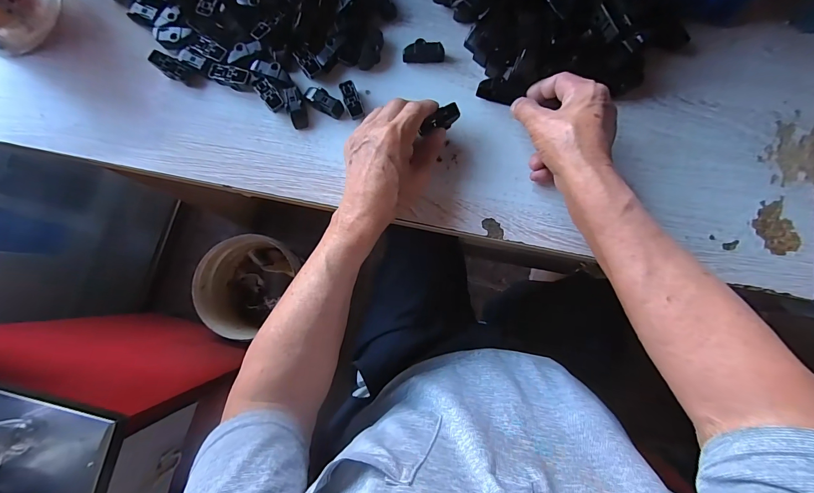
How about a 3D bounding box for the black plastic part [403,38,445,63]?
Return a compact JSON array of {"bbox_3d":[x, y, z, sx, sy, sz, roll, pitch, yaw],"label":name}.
[{"bbox_3d":[0.019,-0.220,0.405,0.046,0.019,0.015,4,83,1],"label":"black plastic part"}]

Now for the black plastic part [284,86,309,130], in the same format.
[{"bbox_3d":[-0.123,-0.155,0.399,0.019,0.011,0.045,-15,100,-2],"label":"black plastic part"}]

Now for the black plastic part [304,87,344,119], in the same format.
[{"bbox_3d":[-0.093,-0.162,0.399,0.046,0.013,0.020,35,84,4],"label":"black plastic part"}]

